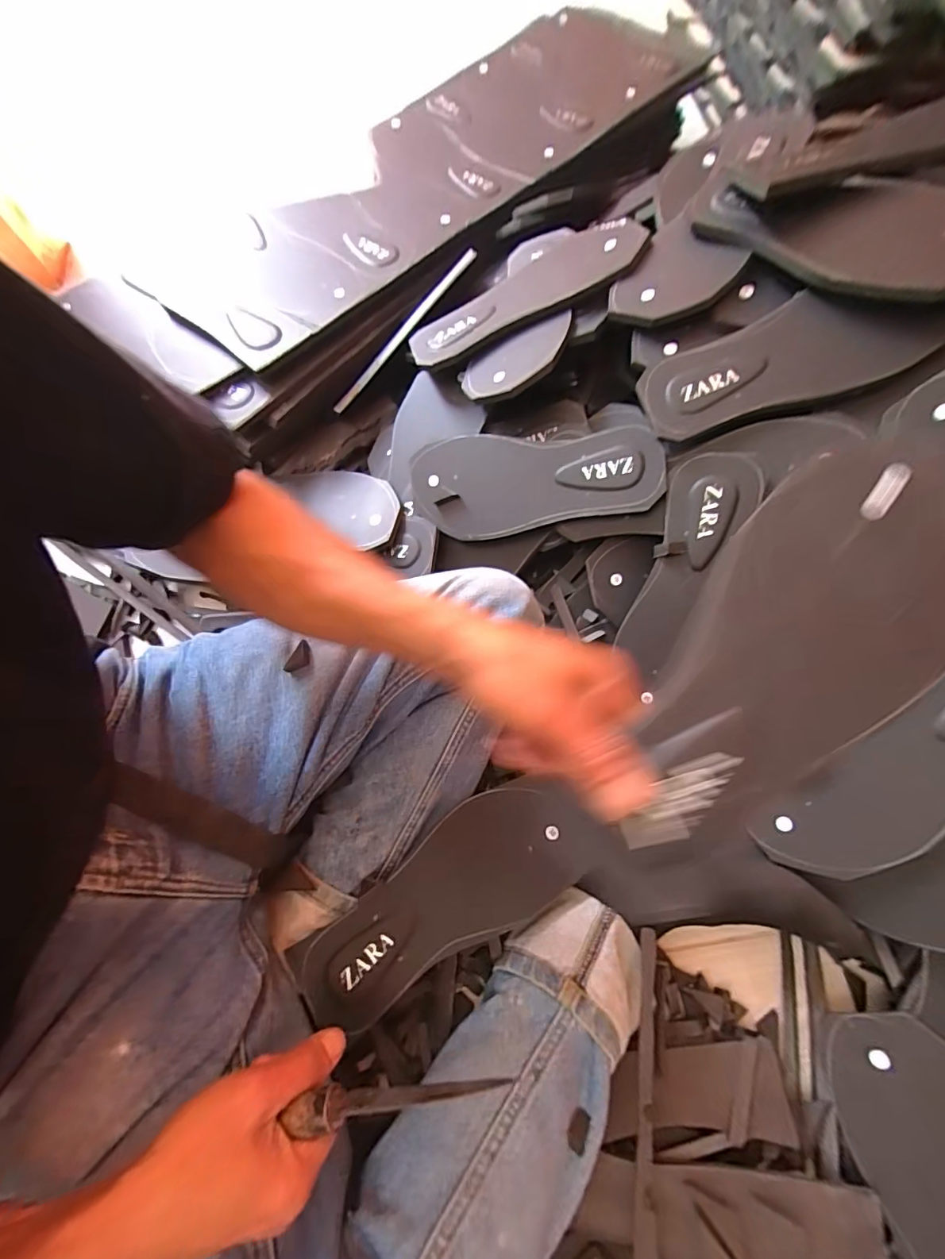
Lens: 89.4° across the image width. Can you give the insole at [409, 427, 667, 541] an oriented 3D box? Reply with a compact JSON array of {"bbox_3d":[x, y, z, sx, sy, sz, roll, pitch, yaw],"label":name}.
[{"bbox_3d":[0.056,-0.146,0.474,0.244,0.010,0.100,1,93,20],"label":"insole"}]

